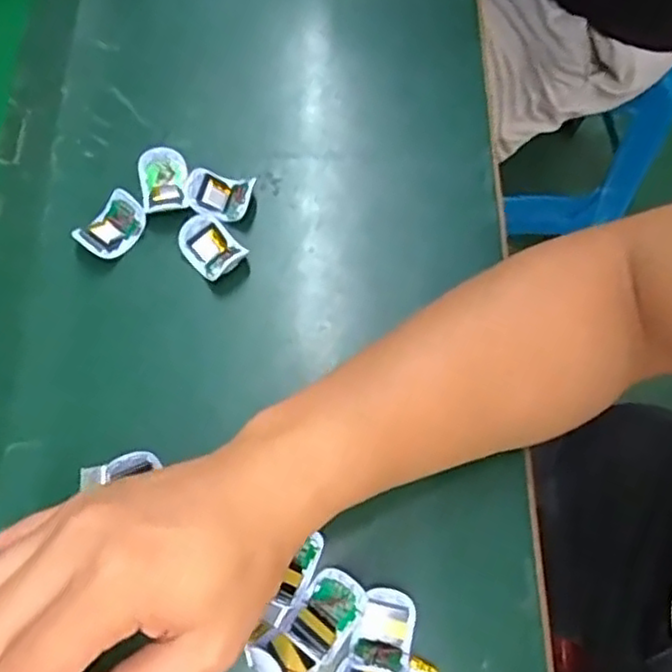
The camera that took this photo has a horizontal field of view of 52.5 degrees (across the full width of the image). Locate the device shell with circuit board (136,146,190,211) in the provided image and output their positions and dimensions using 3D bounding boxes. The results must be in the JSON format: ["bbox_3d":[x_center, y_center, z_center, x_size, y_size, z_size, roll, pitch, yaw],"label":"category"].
[{"bbox_3d":[-0.110,-0.098,0.439,0.031,0.022,0.041,-13,70,-7],"label":"device shell with circuit board"}]

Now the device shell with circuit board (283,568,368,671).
[{"bbox_3d":[-0.005,0.143,0.342,0.029,0.016,0.048,30,71,10],"label":"device shell with circuit board"}]

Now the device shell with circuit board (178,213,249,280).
[{"bbox_3d":[-0.077,-0.056,0.426,0.043,0.013,0.031,43,74,14],"label":"device shell with circuit board"}]

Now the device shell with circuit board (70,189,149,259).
[{"bbox_3d":[-0.139,-0.068,0.425,0.030,0.018,0.042,42,73,14],"label":"device shell with circuit board"}]

